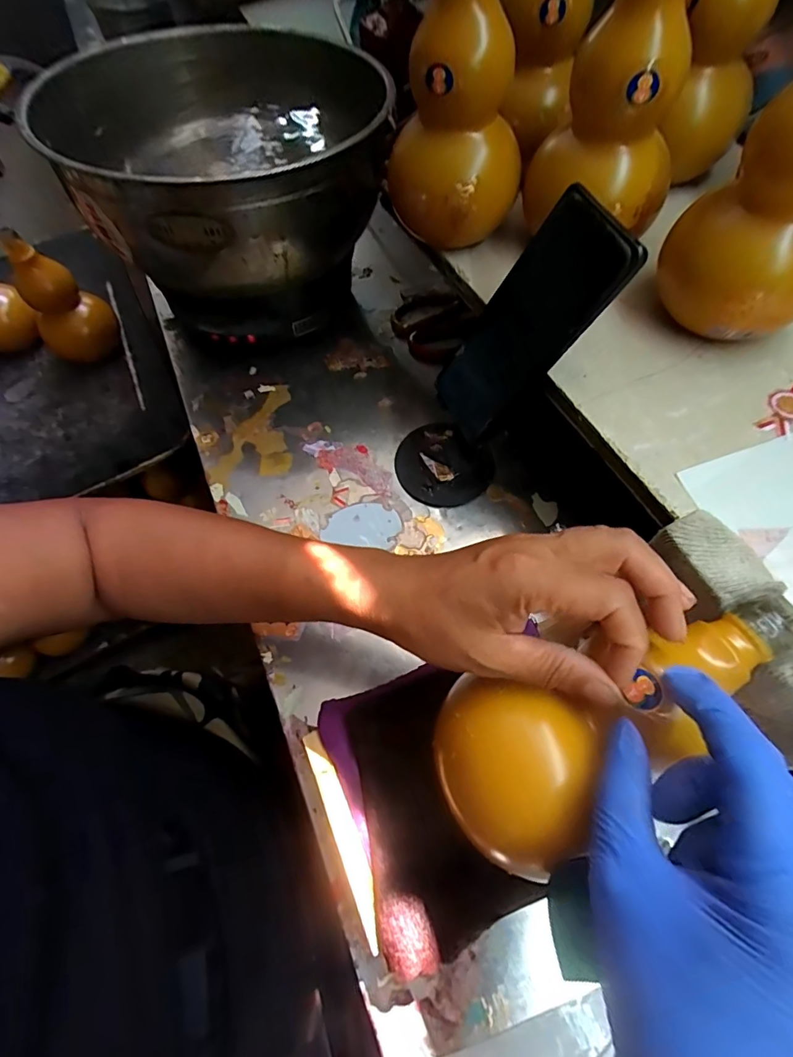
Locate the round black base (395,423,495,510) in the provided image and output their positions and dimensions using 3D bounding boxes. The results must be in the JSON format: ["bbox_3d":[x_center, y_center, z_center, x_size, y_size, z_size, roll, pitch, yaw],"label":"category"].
[{"bbox_3d":[0.042,-0.061,0.447,0.080,0.009,0.091,-42,67,-16],"label":"round black base"}]

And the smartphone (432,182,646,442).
[{"bbox_3d":[0.086,-0.138,0.333,0.005,0.163,0.076,-5,60,-36],"label":"smartphone"}]

